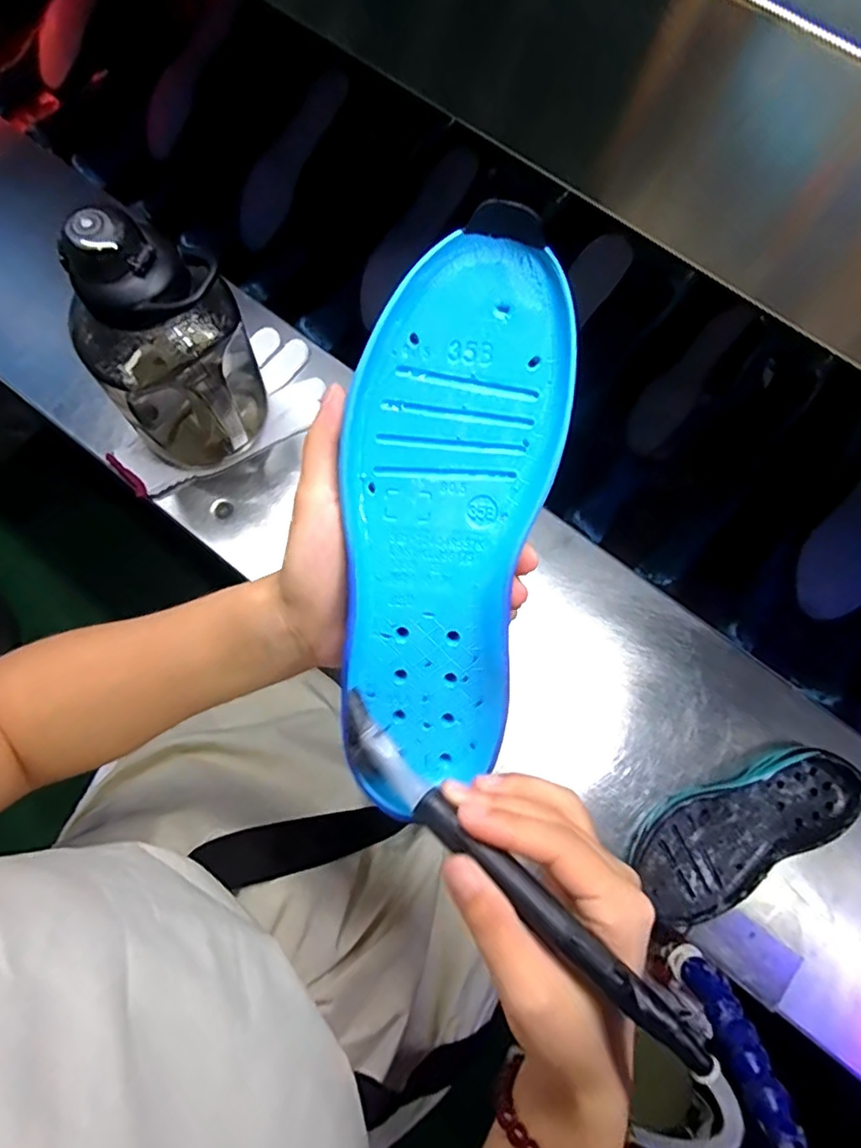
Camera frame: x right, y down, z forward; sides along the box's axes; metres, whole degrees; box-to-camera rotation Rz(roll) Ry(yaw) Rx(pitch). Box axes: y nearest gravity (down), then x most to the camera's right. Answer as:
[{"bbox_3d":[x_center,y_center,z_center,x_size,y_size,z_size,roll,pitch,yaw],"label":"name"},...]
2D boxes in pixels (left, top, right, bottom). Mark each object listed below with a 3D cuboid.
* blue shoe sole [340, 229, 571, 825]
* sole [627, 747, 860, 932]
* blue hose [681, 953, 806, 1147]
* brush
[{"bbox_3d":[0.004,-0.014,0.252,0.083,0.024,0.226,7,102,0],"label":"blue shoe sole"},{"bbox_3d":[0.258,0.207,0.499,0.191,0.032,0.087,-33,80,-8],"label":"sole"},{"bbox_3d":[0.203,0.310,0.403,0.024,0.132,0.020,10,97,1],"label":"blue hose"},{"bbox_3d":[0.027,0.112,0.227,0.174,0.016,0.018,38,78,22],"label":"brush"}]

